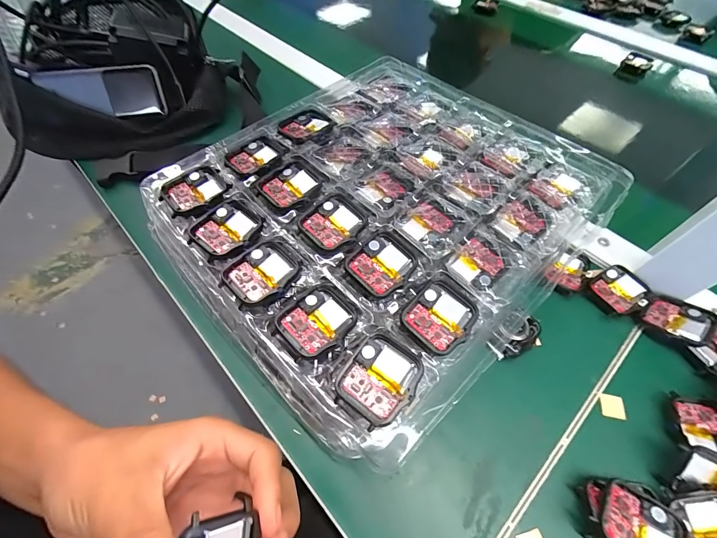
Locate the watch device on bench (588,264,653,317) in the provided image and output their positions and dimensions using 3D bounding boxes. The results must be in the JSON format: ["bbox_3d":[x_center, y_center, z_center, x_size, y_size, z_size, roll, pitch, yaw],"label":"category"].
[{"bbox_3d":[0.220,0.019,0.280,0.043,0.008,0.037,-24,61,-14],"label":"watch device on bench"}]

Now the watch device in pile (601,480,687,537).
[{"bbox_3d":[0.163,0.149,0.188,0.042,0.011,0.039,29,63,17],"label":"watch device in pile"}]

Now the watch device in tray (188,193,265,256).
[{"bbox_3d":[-0.092,-0.031,0.233,0.048,0.006,0.041,-39,66,-21],"label":"watch device in tray"}]

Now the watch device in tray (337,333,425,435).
[{"bbox_3d":[0.012,0.061,0.183,0.038,0.009,0.045,35,65,20],"label":"watch device in tray"}]

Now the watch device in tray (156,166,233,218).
[{"bbox_3d":[-0.126,-0.060,0.255,0.046,0.007,0.038,-30,63,-17],"label":"watch device in tray"}]

